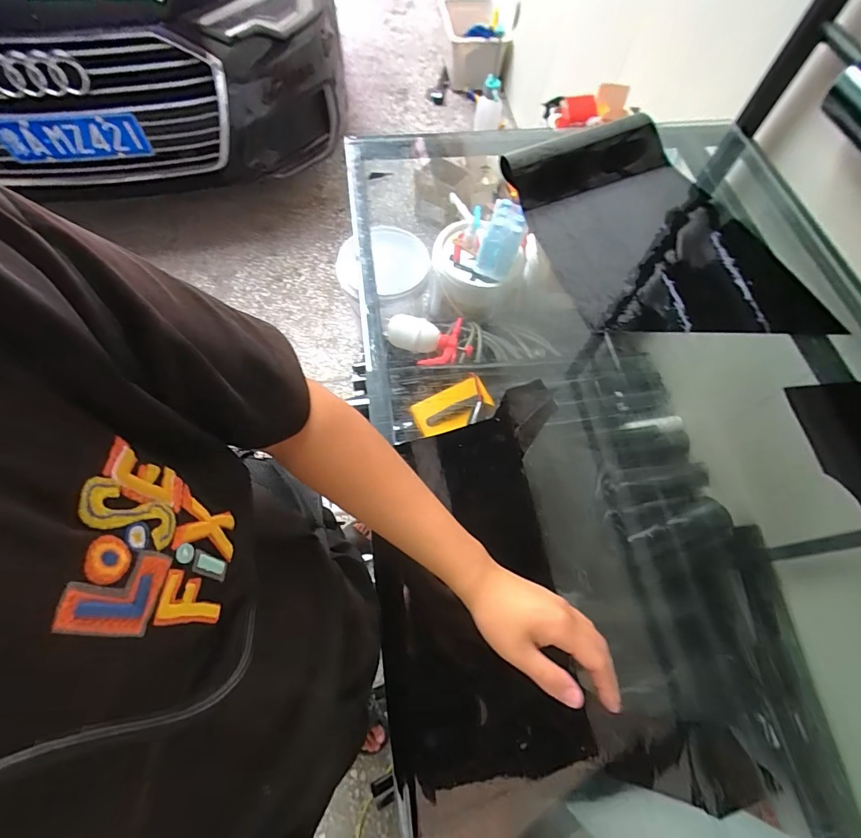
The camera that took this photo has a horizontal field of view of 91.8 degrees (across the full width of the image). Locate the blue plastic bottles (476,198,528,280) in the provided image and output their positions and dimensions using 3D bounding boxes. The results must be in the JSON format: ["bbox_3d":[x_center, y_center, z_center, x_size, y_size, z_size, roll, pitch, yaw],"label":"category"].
[{"bbox_3d":[0.222,-0.542,1.271,0.115,0.163,0.150,24,66,8],"label":"blue plastic bottles"}]

